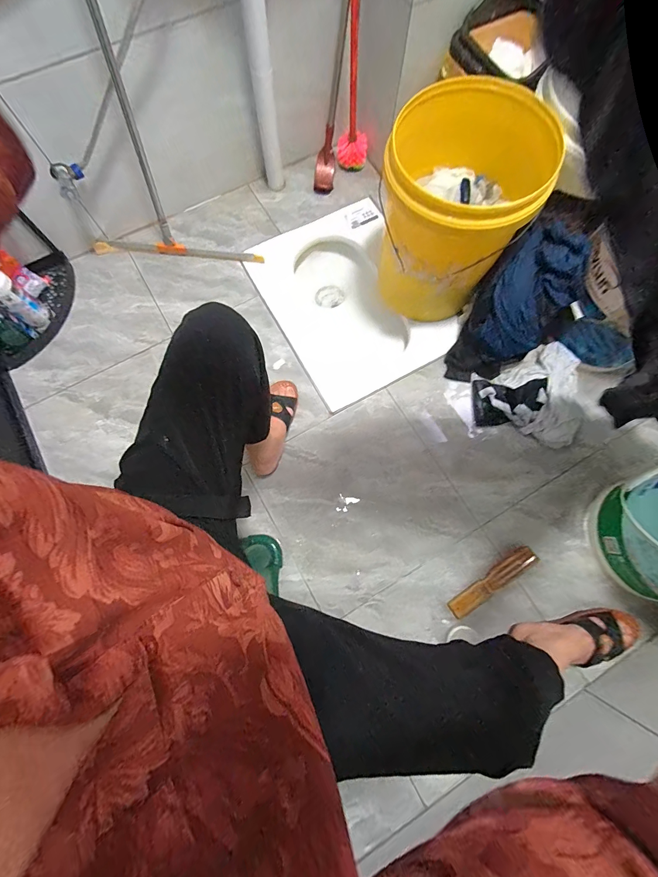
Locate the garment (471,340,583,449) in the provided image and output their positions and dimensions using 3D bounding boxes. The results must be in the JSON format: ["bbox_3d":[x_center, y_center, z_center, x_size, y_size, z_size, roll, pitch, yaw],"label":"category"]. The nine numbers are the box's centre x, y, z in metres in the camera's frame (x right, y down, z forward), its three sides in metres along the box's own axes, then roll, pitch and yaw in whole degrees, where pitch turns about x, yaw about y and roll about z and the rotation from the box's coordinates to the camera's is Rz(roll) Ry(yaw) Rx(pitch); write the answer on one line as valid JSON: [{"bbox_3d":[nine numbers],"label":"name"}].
[{"bbox_3d":[0.476,-0.108,0.814,0.245,0.066,0.244,0,76,1],"label":"garment"}]

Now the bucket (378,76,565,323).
[{"bbox_3d":[0.268,-0.480,0.795,0.289,0.403,0.334,20,76,5],"label":"bucket"}]

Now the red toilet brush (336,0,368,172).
[{"bbox_3d":[0.066,-0.910,0.781,0.087,0.510,0.094,5,76,2],"label":"red toilet brush"}]

